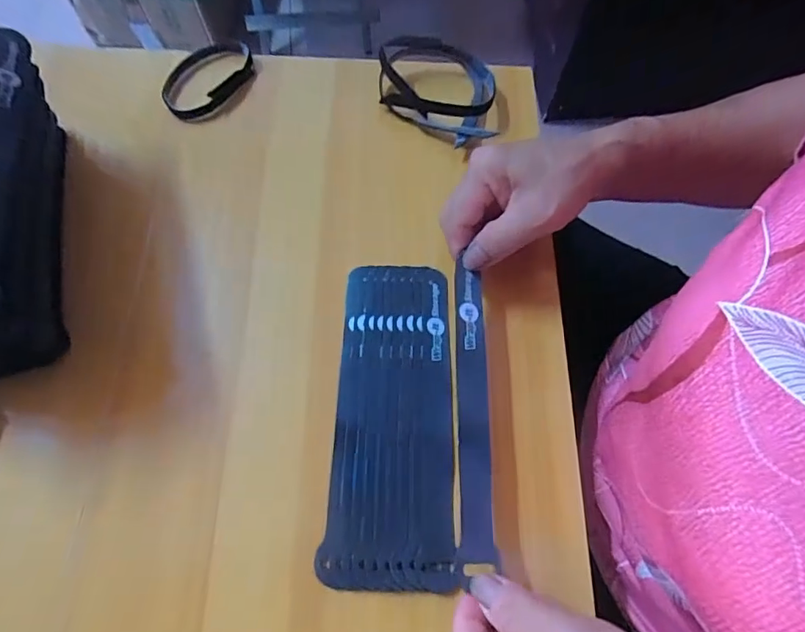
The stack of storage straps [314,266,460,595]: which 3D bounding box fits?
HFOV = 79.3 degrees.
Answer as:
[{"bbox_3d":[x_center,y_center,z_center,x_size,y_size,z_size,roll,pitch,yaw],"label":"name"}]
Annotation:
[{"bbox_3d":[-0.005,0.062,0.313,0.075,0.015,0.198,2,68,-1],"label":"stack of storage straps"}]

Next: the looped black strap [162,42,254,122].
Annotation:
[{"bbox_3d":[-0.162,-0.201,0.409,0.051,0.012,0.092,30,71,10],"label":"looped black strap"}]

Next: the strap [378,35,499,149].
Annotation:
[{"bbox_3d":[0.029,-0.182,0.398,0.092,0.030,0.098,-4,68,-3],"label":"strap"}]

